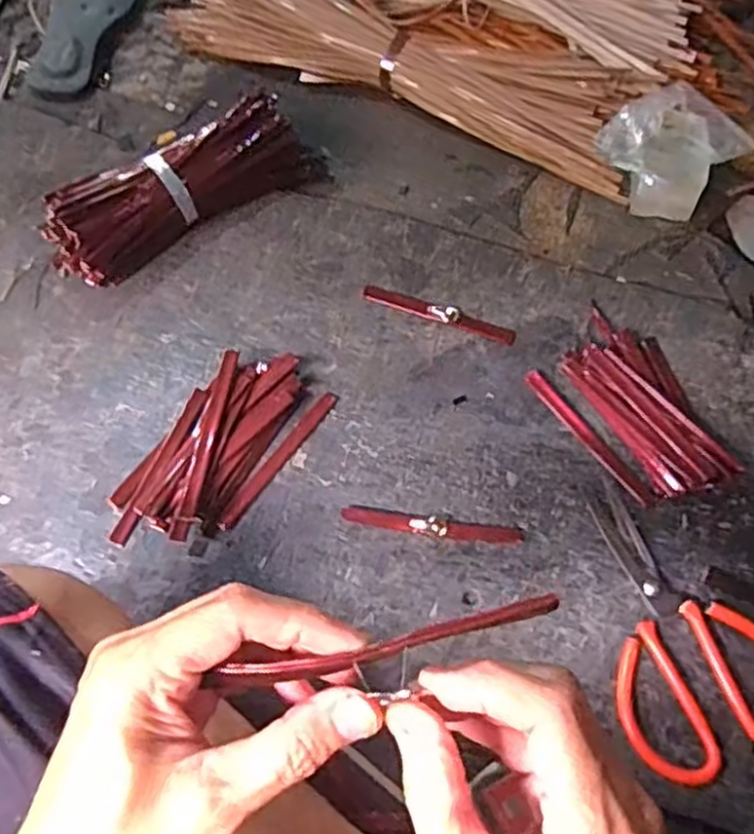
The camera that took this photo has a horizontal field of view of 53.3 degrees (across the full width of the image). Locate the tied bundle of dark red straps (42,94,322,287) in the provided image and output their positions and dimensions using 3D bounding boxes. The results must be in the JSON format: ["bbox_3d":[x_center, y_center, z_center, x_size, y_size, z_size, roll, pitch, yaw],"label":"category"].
[{"bbox_3d":[-0.187,-0.223,0.727,0.271,0.068,0.084,-35,69,-15],"label":"tied bundle of dark red straps"}]

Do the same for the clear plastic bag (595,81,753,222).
[{"bbox_3d":[0.296,-0.274,0.764,0.134,0.042,0.128,-43,73,-14],"label":"clear plastic bag"}]

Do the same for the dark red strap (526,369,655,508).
[{"bbox_3d":[0.179,0.017,0.639,0.014,0.006,0.150,-33,71,-11],"label":"dark red strap"}]

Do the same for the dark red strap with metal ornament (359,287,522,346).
[{"bbox_3d":[0.057,-0.095,0.692,0.145,0.005,0.017,19,70,9],"label":"dark red strap with metal ornament"}]

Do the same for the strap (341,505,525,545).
[{"bbox_3d":[0.045,0.089,0.615,0.146,0.006,0.017,10,69,5],"label":"strap"}]

